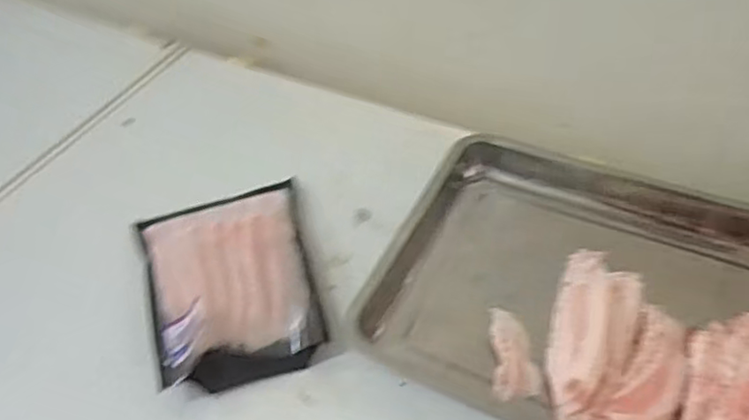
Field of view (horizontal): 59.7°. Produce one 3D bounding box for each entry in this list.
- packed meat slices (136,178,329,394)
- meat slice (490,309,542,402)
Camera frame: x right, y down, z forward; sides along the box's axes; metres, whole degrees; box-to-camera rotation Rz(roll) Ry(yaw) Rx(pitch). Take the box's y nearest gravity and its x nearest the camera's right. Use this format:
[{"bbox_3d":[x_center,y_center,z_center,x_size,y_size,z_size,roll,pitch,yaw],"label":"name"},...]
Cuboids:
[{"bbox_3d":[-0.157,0.068,0.704,0.178,0.047,0.248,-14,46,-10],"label":"packed meat slices"},{"bbox_3d":[0.137,0.138,0.636,0.043,0.013,0.094,1,46,4],"label":"meat slice"}]

